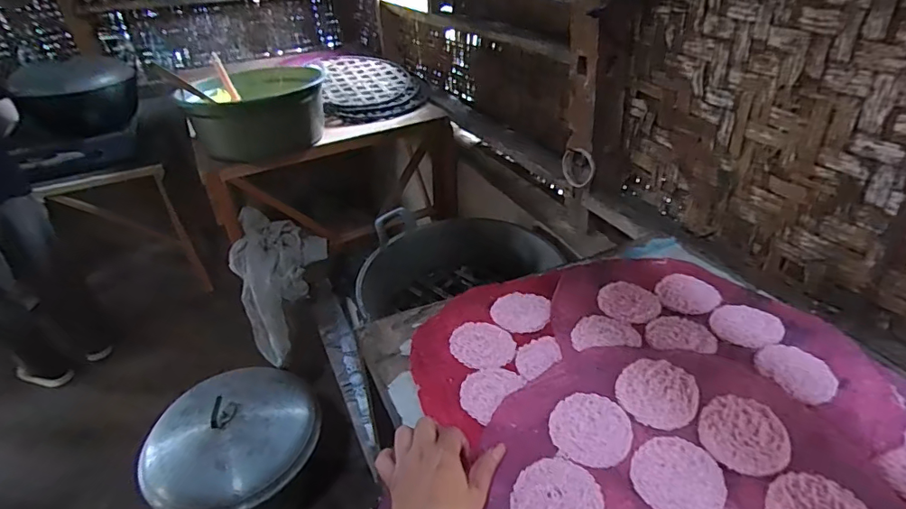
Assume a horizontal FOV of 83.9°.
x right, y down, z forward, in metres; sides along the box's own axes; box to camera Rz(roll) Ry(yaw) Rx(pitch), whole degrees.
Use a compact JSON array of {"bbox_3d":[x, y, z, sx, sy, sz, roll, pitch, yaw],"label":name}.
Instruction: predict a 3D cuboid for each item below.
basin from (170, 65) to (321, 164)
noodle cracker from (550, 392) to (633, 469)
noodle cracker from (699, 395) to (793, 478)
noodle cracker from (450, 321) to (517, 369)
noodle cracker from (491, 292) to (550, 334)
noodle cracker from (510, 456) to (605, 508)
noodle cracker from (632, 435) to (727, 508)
[{"bbox_3d":[-0.582,-0.446,1.533,0.382,0.192,0.424,-15,35,-17],"label":"basin"},{"bbox_3d":[0.138,0.174,0.506,0.076,0.008,0.078,12,36,22],"label":"noodle cracker"},{"bbox_3d":[0.280,0.171,0.483,0.080,0.013,0.074,-23,38,-27],"label":"noodle cracker"},{"bbox_3d":[0.036,0.110,0.626,0.073,0.004,0.082,-29,41,-34],"label":"noodle cracker"},{"bbox_3d":[0.091,0.074,0.676,0.076,0.005,0.084,3,34,10],"label":"noodle cracker"},{"bbox_3d":[0.093,0.220,0.450,0.076,0.008,0.081,-2,33,2],"label":"noodle cracker"},{"bbox_3d":[0.206,0.203,0.461,0.073,0.009,0.077,-2,33,2],"label":"noodle cracker"}]

